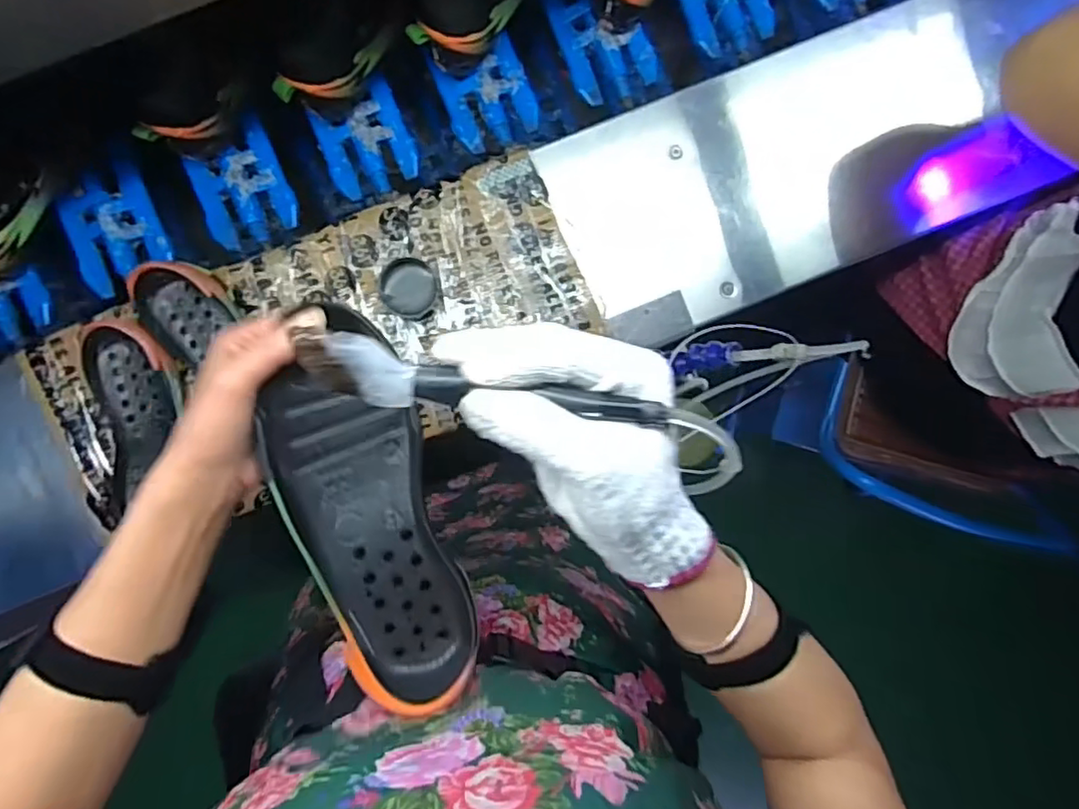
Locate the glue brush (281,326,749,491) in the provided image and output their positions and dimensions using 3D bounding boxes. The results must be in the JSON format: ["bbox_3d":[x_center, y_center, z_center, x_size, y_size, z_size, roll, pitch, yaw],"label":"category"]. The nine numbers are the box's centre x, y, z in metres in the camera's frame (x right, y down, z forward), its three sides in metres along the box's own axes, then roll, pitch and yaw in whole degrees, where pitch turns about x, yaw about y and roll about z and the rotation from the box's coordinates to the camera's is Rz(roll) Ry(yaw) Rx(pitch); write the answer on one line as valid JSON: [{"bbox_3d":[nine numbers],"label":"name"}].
[{"bbox_3d":[-0.005,0.004,0.281,0.201,0.023,0.033,14,94,-5],"label":"glue brush"}]

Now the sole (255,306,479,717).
[{"bbox_3d":[-0.102,0.063,0.373,0.084,0.034,0.225,-16,89,3],"label":"sole"}]

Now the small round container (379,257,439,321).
[{"bbox_3d":[-0.133,-0.117,0.643,0.054,0.018,0.060,3,94,2],"label":"small round container"}]

